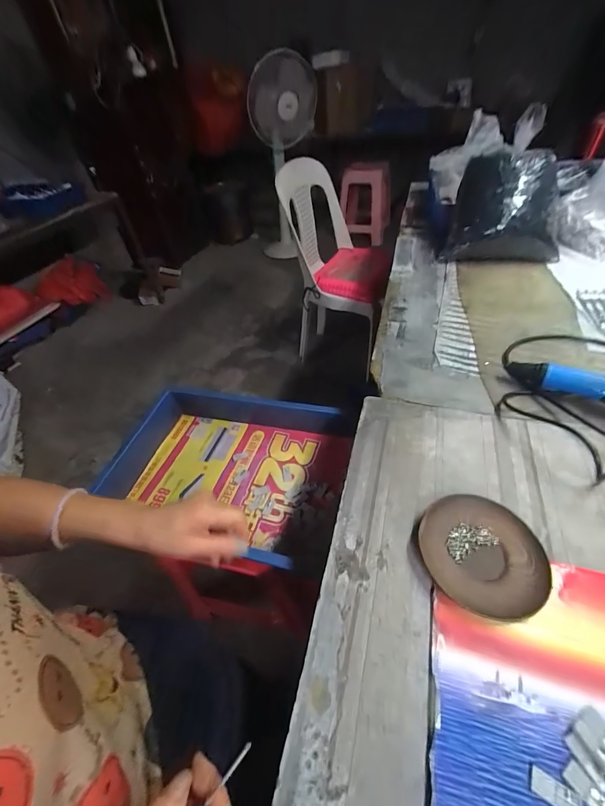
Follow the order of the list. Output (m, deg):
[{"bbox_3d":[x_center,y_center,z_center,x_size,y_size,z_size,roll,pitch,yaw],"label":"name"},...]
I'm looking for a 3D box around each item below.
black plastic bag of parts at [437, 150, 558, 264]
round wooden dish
[{"bbox_3d":[0.461,-0.441,0.735,0.234,0.181,0.156,10,48,14],"label":"black plastic bag of parts"},{"bbox_3d":[0.181,0.149,0.321,0.116,0.012,0.110,-2,46,3],"label":"round wooden dish"}]

